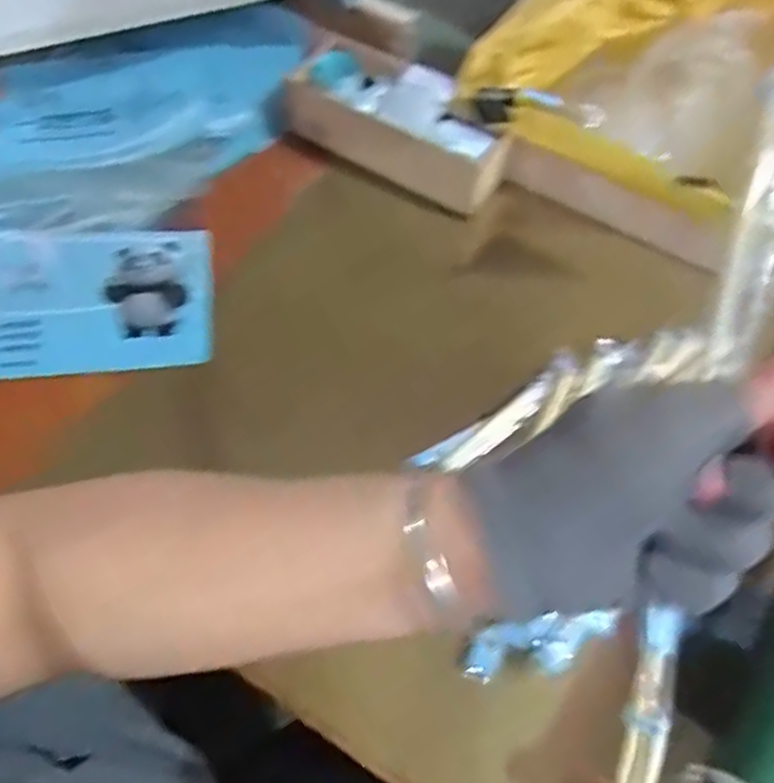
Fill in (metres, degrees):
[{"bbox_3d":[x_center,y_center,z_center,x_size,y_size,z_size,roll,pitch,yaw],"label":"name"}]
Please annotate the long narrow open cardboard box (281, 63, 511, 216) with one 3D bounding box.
[{"bbox_3d":[0.007,-0.241,0.677,0.208,0.059,0.058,30,64,14],"label":"long narrow open cardboard box"}]

